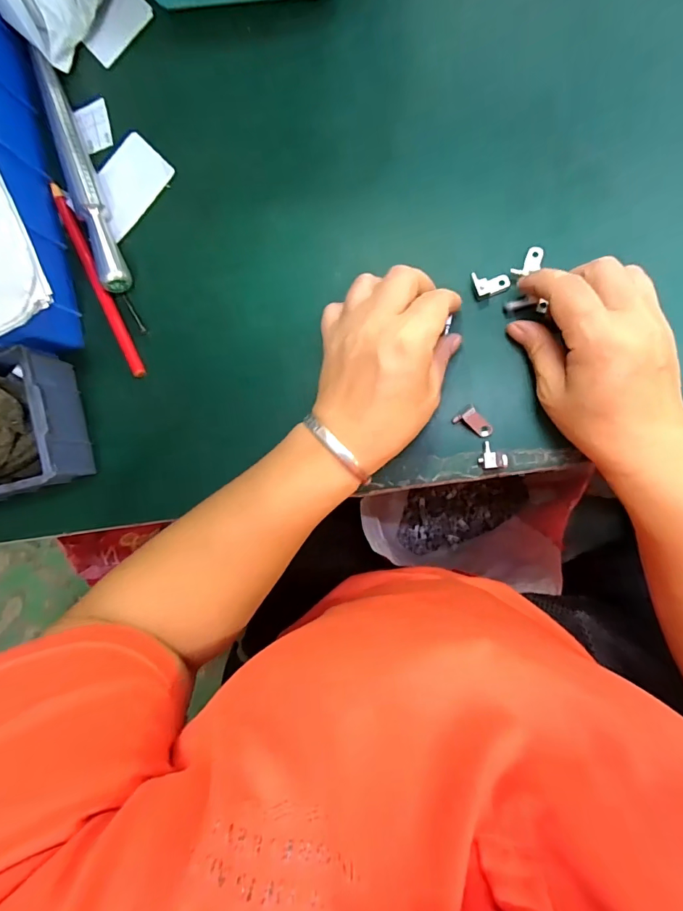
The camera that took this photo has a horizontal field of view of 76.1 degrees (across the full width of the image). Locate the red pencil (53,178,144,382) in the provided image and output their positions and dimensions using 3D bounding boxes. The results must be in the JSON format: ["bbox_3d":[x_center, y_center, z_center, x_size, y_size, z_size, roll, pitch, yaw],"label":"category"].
[{"bbox_3d":[-0.187,-0.135,0.335,0.011,0.011,0.166,-25,86,9],"label":"red pencil"}]

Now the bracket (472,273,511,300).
[{"bbox_3d":[0.100,-0.115,0.291,0.024,0.009,0.016,-7,88,10],"label":"bracket"}]

